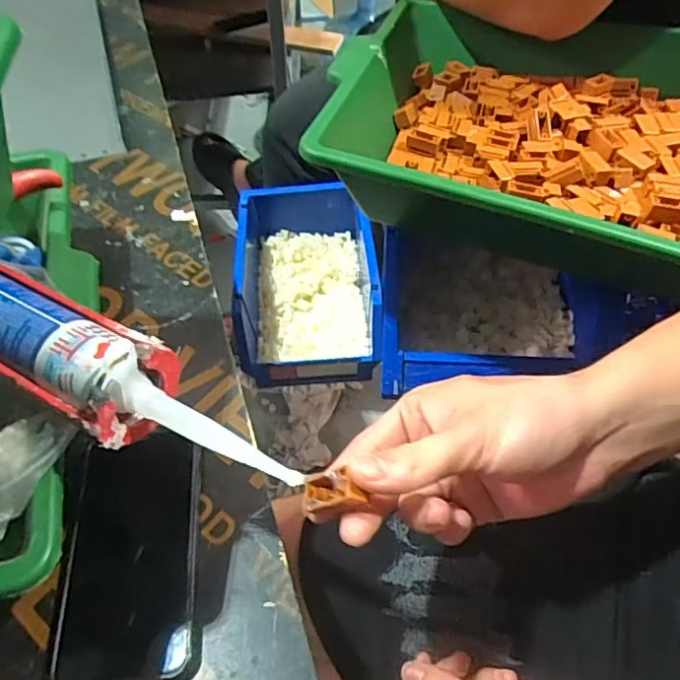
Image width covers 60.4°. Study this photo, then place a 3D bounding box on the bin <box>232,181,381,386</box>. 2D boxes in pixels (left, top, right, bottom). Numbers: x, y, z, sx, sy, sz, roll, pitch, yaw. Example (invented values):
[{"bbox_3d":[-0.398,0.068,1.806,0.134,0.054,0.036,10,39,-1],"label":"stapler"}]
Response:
[{"bbox_3d":[-0.042,-0.073,0.682,0.158,0.105,0.242,-3,52,-2],"label":"bin"}]

